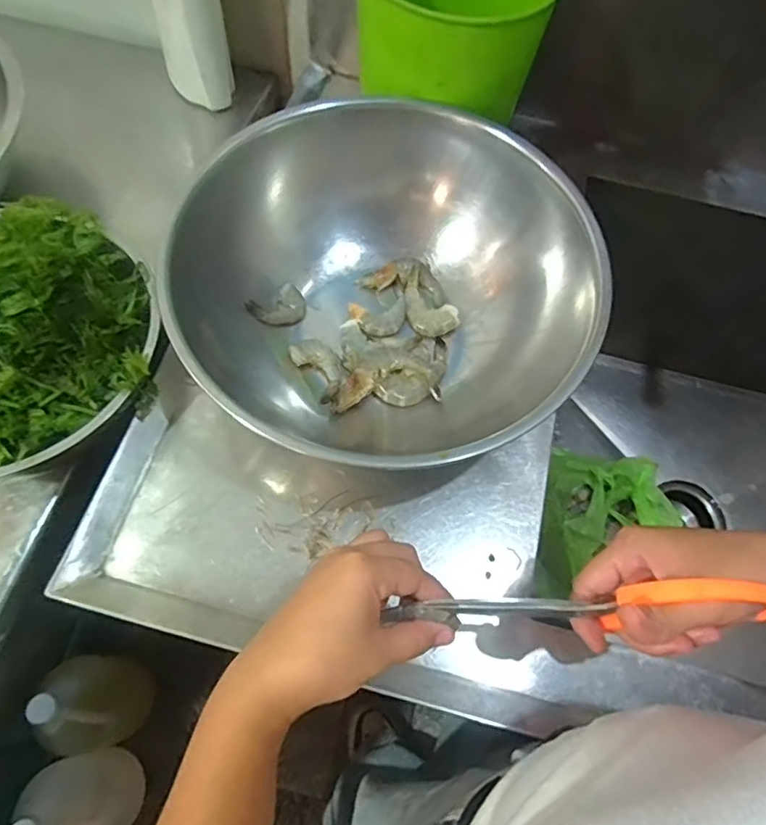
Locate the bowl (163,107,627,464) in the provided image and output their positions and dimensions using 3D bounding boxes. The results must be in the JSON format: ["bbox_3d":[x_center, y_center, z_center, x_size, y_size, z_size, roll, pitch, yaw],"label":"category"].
[{"bbox_3d":[0.009,-0.078,0.437,0.310,0.118,0.262,-18,68,-11],"label":"bowl"}]

